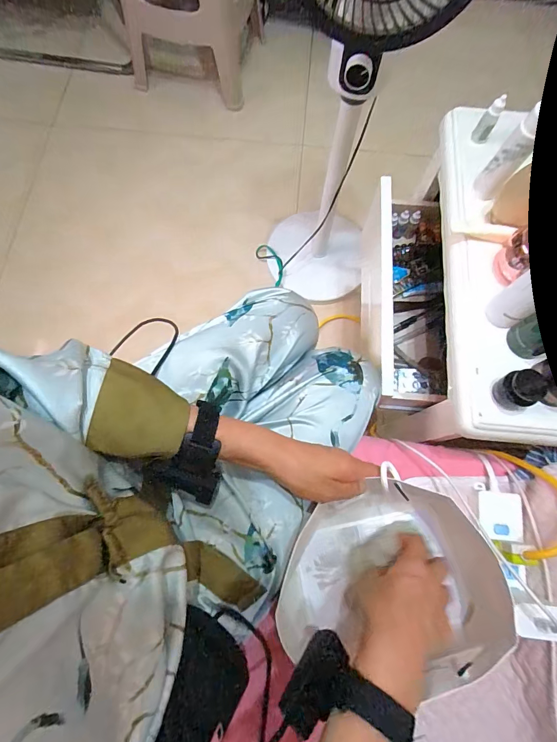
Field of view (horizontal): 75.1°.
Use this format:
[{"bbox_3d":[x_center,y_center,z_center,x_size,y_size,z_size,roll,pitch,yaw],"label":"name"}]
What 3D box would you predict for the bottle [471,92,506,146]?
[{"bbox_3d":[0.271,-0.323,0.467,0.021,0.063,0.015,32,76,9],"label":"bottle"}]

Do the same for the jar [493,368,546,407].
[{"bbox_3d":[0.250,0.019,0.375,0.030,0.042,0.035,-26,75,-8],"label":"jar"}]

